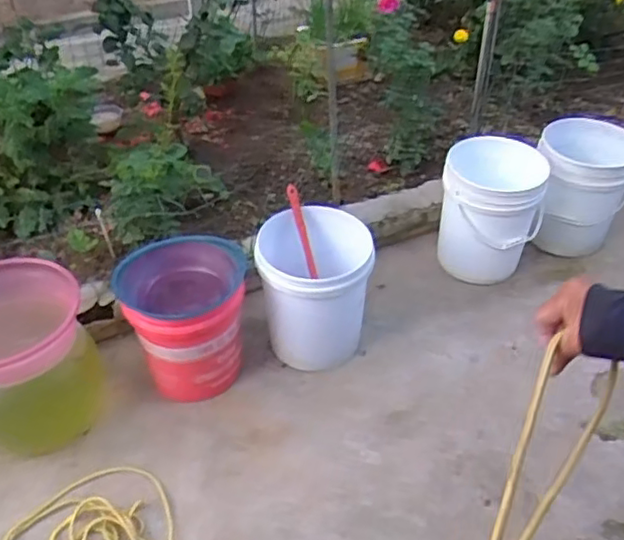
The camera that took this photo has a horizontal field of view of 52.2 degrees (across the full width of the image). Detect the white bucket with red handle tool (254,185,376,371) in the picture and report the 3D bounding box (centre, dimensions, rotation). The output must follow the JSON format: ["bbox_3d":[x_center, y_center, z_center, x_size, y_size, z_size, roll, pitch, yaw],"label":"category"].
[{"bbox_3d":[0.012,0.057,1.739,0.282,0.374,0.293,-1,43,1],"label":"white bucket with red handle tool"}]

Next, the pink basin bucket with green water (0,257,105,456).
[{"bbox_3d":[-0.722,0.196,1.575,0.334,0.332,0.353,-1,43,1],"label":"pink basin bucket with green water"}]

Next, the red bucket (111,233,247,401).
[{"bbox_3d":[-0.315,0.137,1.685,0.305,0.330,0.296,-1,43,1],"label":"red bucket"}]

